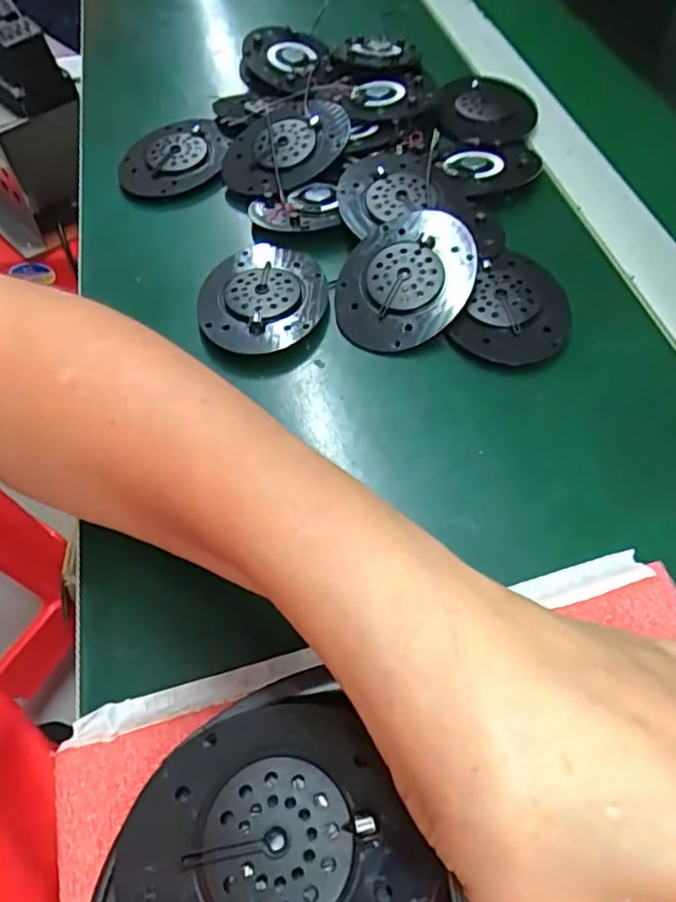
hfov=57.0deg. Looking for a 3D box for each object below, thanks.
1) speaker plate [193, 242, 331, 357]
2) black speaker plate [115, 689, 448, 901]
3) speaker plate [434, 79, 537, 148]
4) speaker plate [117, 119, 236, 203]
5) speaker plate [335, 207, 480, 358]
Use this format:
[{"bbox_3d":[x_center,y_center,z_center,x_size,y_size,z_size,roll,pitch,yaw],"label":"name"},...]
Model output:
[{"bbox_3d":[-0.041,-0.086,0.335,0.066,0.008,0.083,-5,56,0],"label":"speaker plate"},{"bbox_3d":[-0.020,0.109,0.170,0.076,0.009,0.069,-25,59,-15],"label":"black speaker plate"},{"bbox_3d":[0.102,-0.233,0.429,0.065,0.015,0.076,16,59,13],"label":"speaker plate"},{"bbox_3d":[-0.109,-0.196,0.413,0.074,0.013,0.062,-18,57,-9],"label":"speaker plate"},{"bbox_3d":[0.036,-0.092,0.330,0.066,0.007,0.087,13,74,16],"label":"speaker plate"}]

